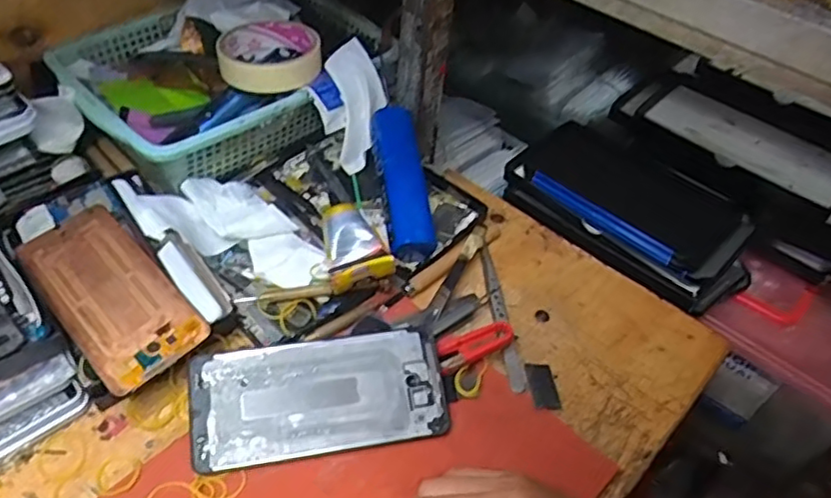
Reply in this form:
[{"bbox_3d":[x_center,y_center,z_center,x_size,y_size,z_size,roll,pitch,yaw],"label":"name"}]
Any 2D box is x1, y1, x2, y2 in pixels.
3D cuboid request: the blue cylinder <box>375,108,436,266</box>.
[{"bbox_3d":[-0.010,-0.057,0.522,0.034,0.029,0.133,-6,71,-12],"label":"blue cylinder"}]

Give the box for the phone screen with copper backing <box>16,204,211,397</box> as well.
[{"bbox_3d":[-0.206,0.026,0.425,0.067,0.009,0.150,-33,58,-31],"label":"phone screen with copper backing"}]

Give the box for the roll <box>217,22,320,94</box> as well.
[{"bbox_3d":[-0.127,-0.171,0.560,0.086,0.025,0.086,3,46,-3],"label":"roll"}]

